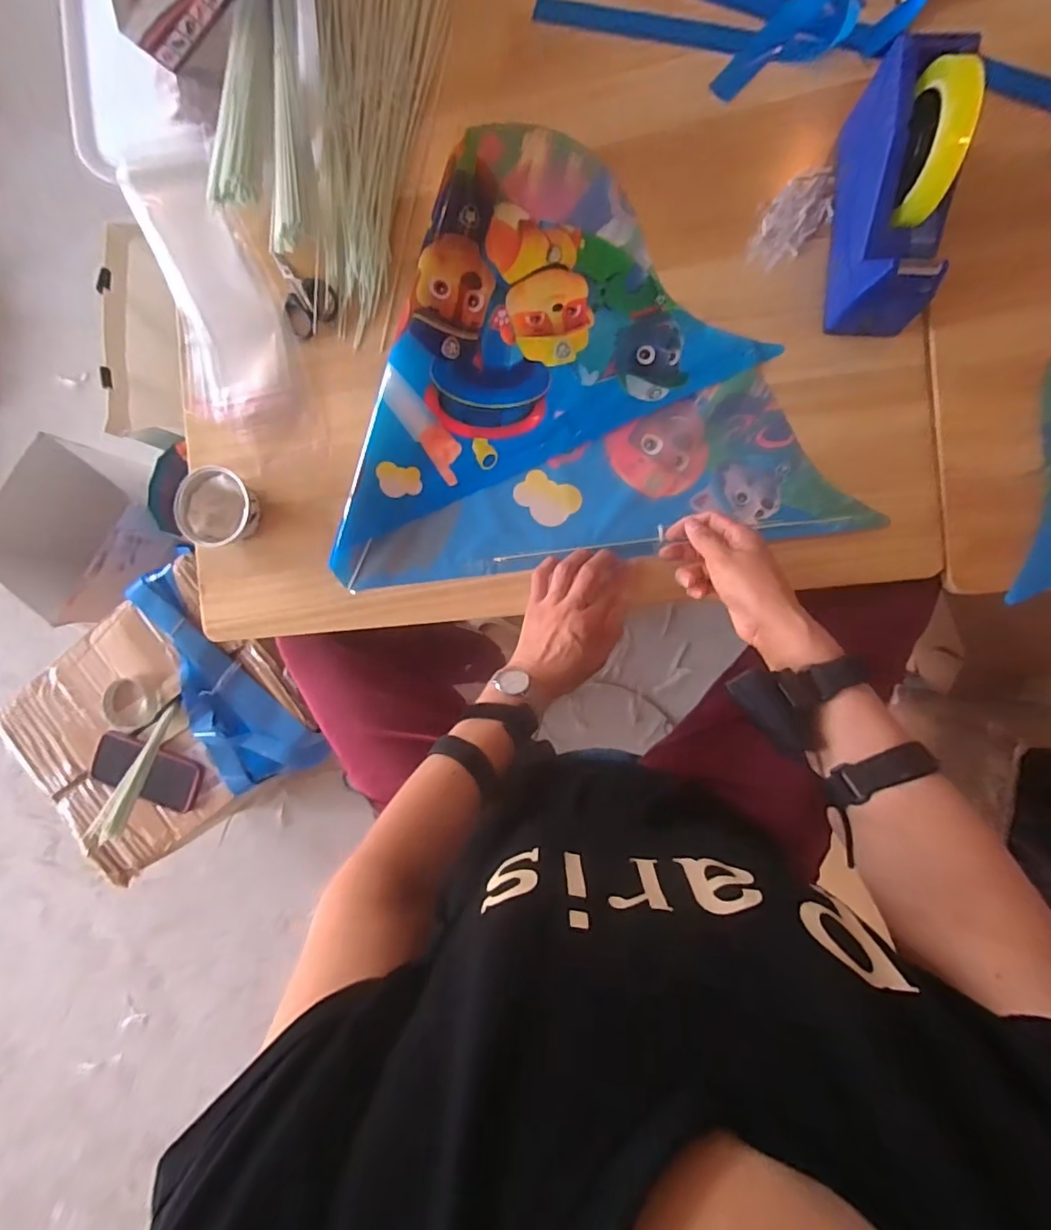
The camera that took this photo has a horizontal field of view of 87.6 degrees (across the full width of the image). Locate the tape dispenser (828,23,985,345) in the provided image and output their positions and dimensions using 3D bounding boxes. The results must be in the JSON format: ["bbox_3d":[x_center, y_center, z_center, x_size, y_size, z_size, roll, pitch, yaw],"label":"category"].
[{"bbox_3d":[0.333,-0.374,0.480,0.073,0.135,0.202,5,92,5],"label":"tape dispenser"}]

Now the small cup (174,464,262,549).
[{"bbox_3d":[-0.332,-0.115,0.593,0.080,0.036,0.082,0,91,5],"label":"small cup"}]

